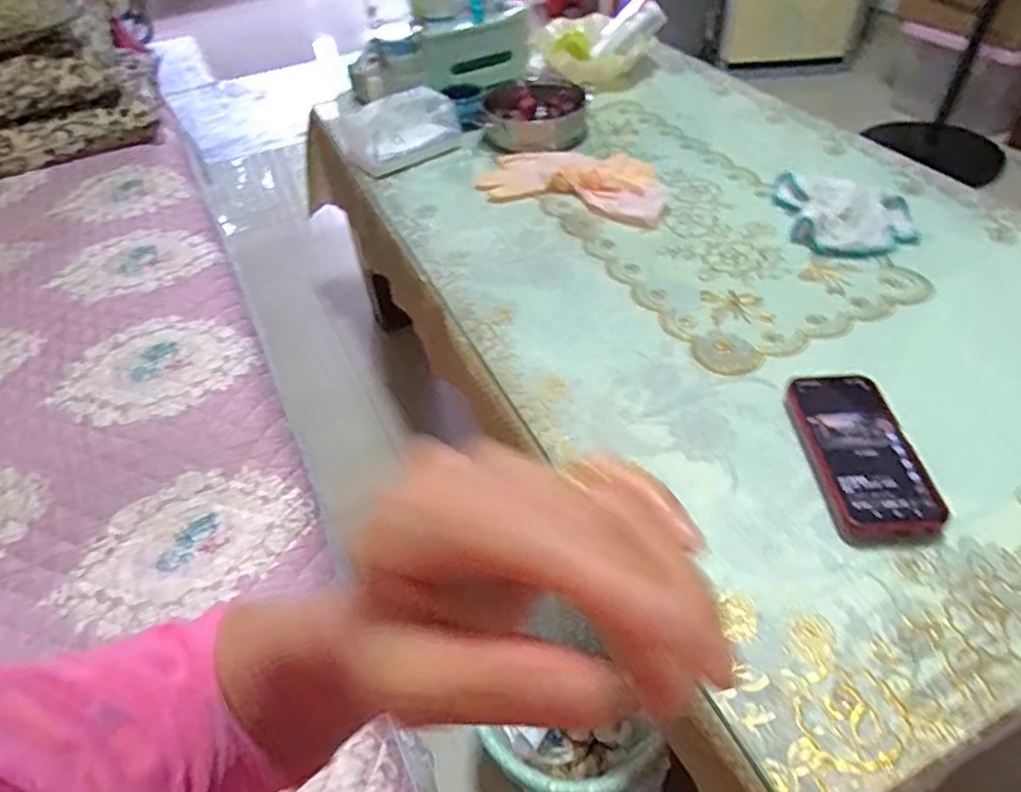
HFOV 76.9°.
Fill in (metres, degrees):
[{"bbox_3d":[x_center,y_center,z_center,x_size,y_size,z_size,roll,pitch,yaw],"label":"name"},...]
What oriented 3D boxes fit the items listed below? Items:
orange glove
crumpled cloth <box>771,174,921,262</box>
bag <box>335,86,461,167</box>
[{"bbox_3d":[0.086,-0.312,0.901,0.275,0.035,0.156,13,48,17],"label":"orange glove"},{"bbox_3d":[0.420,-0.237,0.808,0.147,0.032,0.184,-1,46,5],"label":"crumpled cloth"},{"bbox_3d":[-0.161,-0.408,0.982,0.166,0.083,0.063,-32,52,-24],"label":"bag"}]

